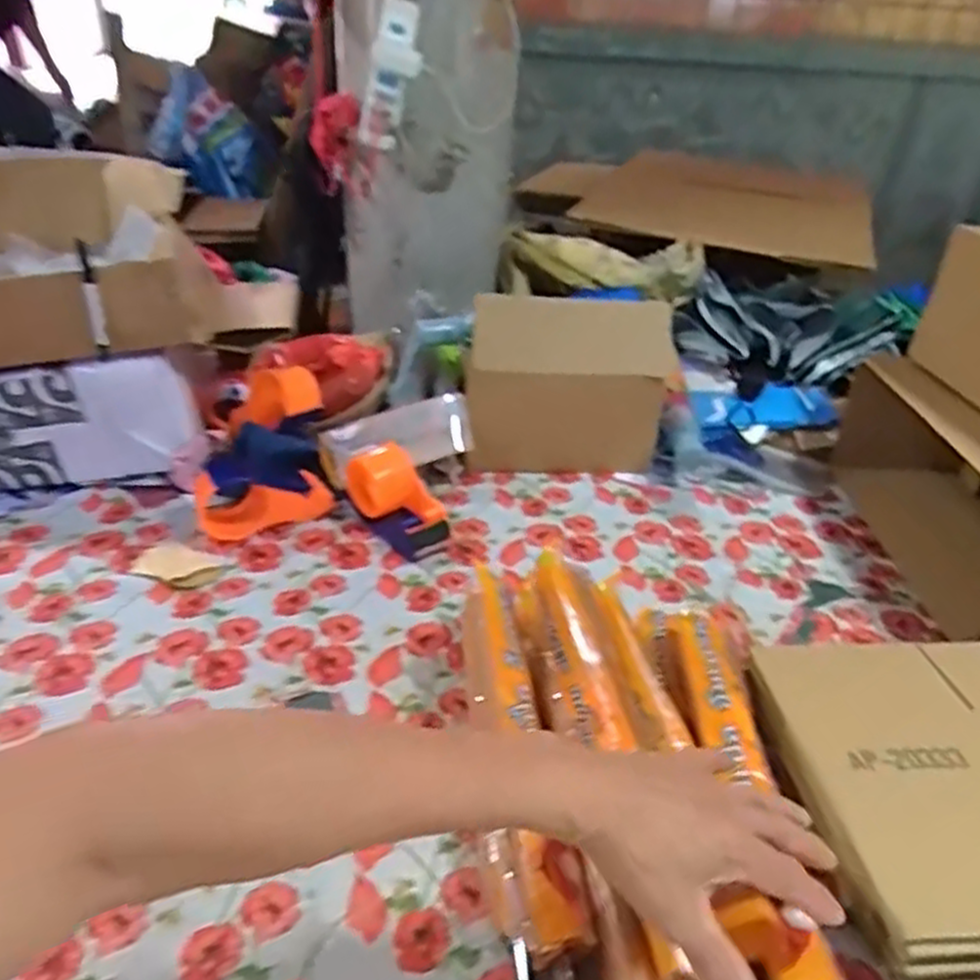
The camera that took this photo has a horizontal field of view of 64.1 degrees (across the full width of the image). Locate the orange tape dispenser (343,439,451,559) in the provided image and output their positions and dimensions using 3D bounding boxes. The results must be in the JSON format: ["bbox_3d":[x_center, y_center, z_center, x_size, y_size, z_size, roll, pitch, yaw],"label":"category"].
[{"bbox_3d":[-0.104,0.012,0.895,0.129,0.081,0.061,29,39,35],"label":"orange tape dispenser"}]

